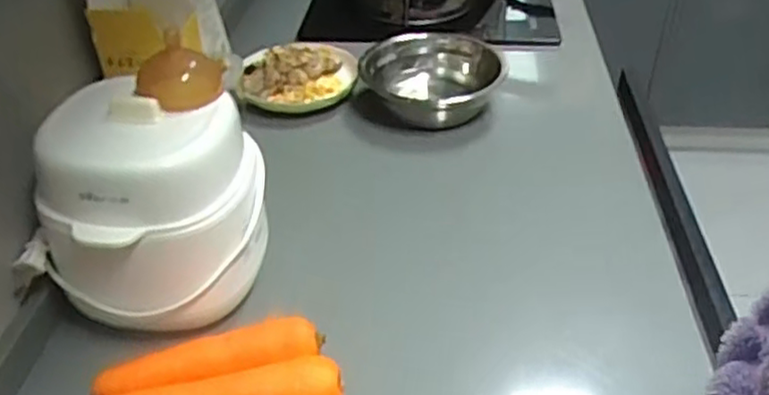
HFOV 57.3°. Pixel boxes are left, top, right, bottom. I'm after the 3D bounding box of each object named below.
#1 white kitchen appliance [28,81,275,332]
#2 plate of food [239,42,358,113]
[{"bbox_3d":[-0.198,0.000,0.620,0.170,0.159,0.163,8,39,6],"label":"white kitchen appliance"},{"bbox_3d":[-0.122,-0.176,1.021,0.159,0.034,0.184,0,39,-5],"label":"plate of food"}]

